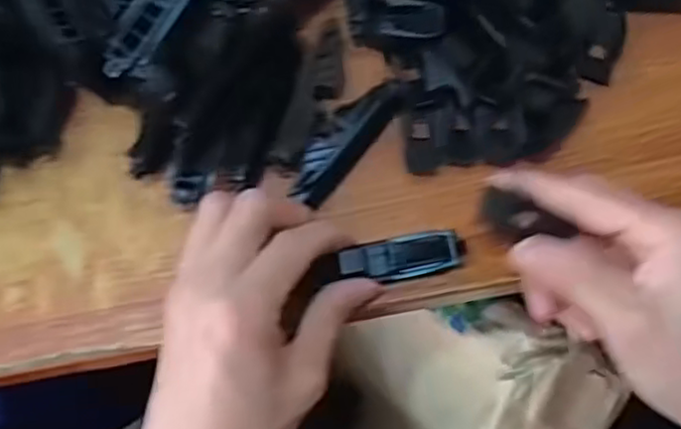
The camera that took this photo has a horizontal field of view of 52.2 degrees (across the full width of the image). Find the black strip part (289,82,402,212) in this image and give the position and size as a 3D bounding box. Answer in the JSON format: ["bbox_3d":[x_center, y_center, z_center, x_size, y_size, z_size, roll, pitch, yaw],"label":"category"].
[{"bbox_3d":[0.002,-0.036,0.323,0.024,0.010,0.073,37,75,10],"label":"black strip part"}]

